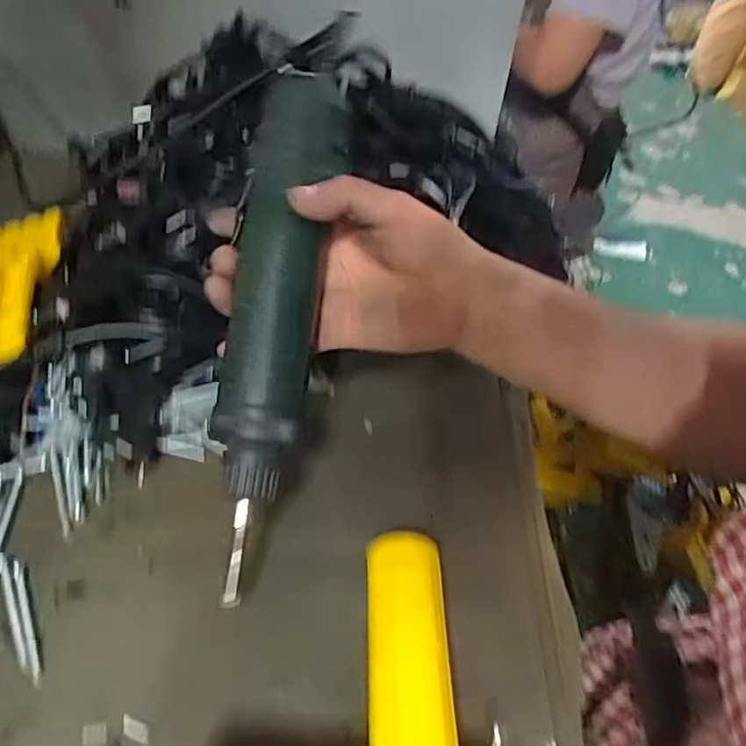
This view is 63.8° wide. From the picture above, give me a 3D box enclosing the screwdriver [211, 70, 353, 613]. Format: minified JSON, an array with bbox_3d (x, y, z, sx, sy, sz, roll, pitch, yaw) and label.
[{"bbox_3d":[-0.045,-0.029,0.291,0.041,0.042,0.249,6,75,2],"label":"screwdriver"}]

